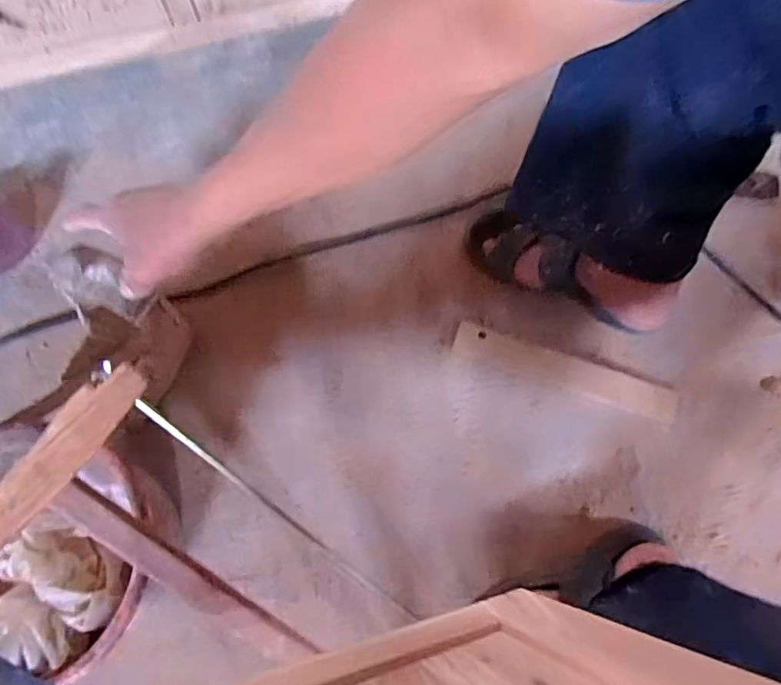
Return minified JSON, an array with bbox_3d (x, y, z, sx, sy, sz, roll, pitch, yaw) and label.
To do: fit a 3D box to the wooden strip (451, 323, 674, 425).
[{"bbox_3d":[0.221,0.035,0.705,0.280,0.010,0.047,18,71,7],"label":"wooden strip"}]

